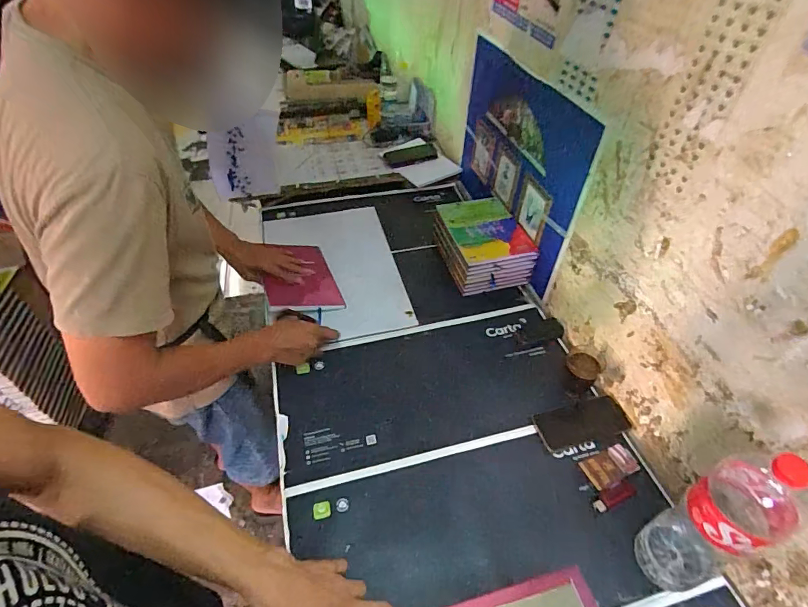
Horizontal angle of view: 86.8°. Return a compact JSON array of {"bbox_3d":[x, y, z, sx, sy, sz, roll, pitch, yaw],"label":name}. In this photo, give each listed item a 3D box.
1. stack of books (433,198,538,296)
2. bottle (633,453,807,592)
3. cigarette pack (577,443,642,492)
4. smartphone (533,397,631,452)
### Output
[{"bbox_3d":[0.196,-0.163,1.112,0.192,0.109,0.271,-9,46,-10],"label":"stack of books"},{"bbox_3d":[0.392,0.275,0.534,0.099,0.317,0.084,-17,48,-17],"label":"bottle"},{"bbox_3d":[0.354,0.281,0.734,0.087,0.019,0.055,-16,48,-16],"label":"cigarette pack"},{"bbox_3d":[0.334,0.224,0.803,0.169,0.015,0.078,-10,46,-11],"label":"smartphone"}]

